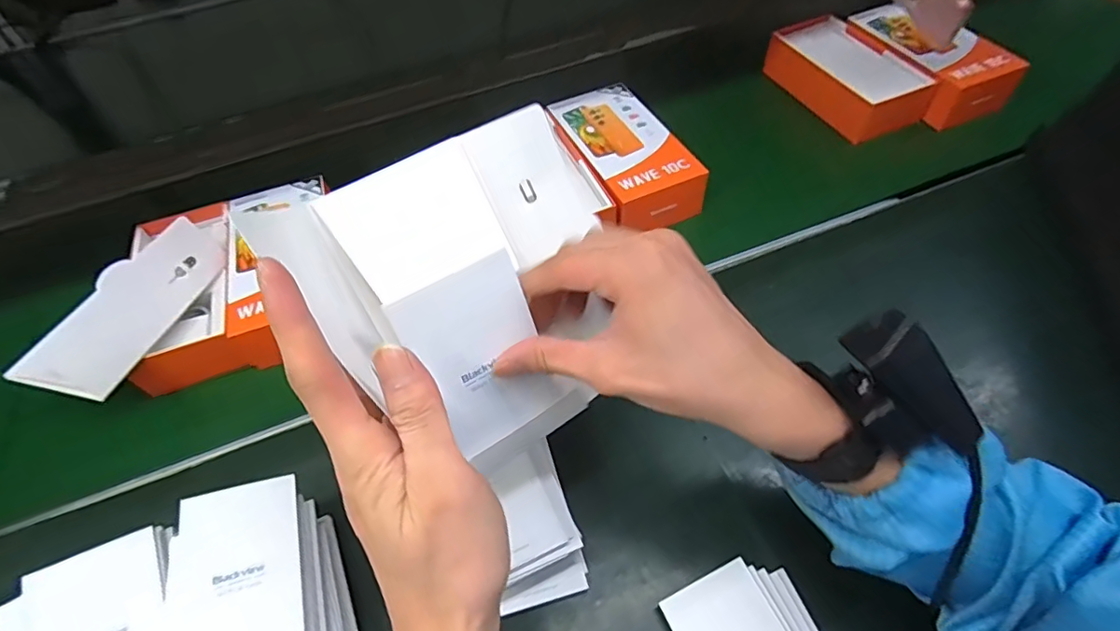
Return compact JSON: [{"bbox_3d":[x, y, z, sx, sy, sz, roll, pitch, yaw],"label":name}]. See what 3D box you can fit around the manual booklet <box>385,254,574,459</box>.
[{"bbox_3d":[-0.038,0.023,0.292,0.064,0.106,0.006,-33,35,-17],"label":"manual booklet"}]

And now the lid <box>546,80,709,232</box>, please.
[{"bbox_3d":[0.069,-0.174,0.613,0.103,0.058,0.197,-21,53,-12],"label":"lid"}]

